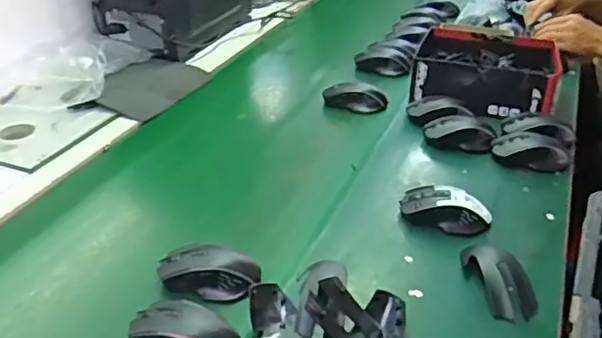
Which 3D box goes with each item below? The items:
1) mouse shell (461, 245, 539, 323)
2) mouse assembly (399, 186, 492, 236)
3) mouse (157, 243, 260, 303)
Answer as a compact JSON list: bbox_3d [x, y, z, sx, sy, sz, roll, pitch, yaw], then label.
[{"bbox_3d":[0.225,0.124,0.704,0.056,0.039,0.114,-9,31,-12],"label":"mouse shell"},{"bbox_3d":[0.191,0.054,0.808,0.118,0.039,0.059,8,32,16],"label":"mouse assembly"},{"bbox_3d":[-0.107,0.119,0.719,0.116,0.040,0.056,5,28,6],"label":"mouse"}]

